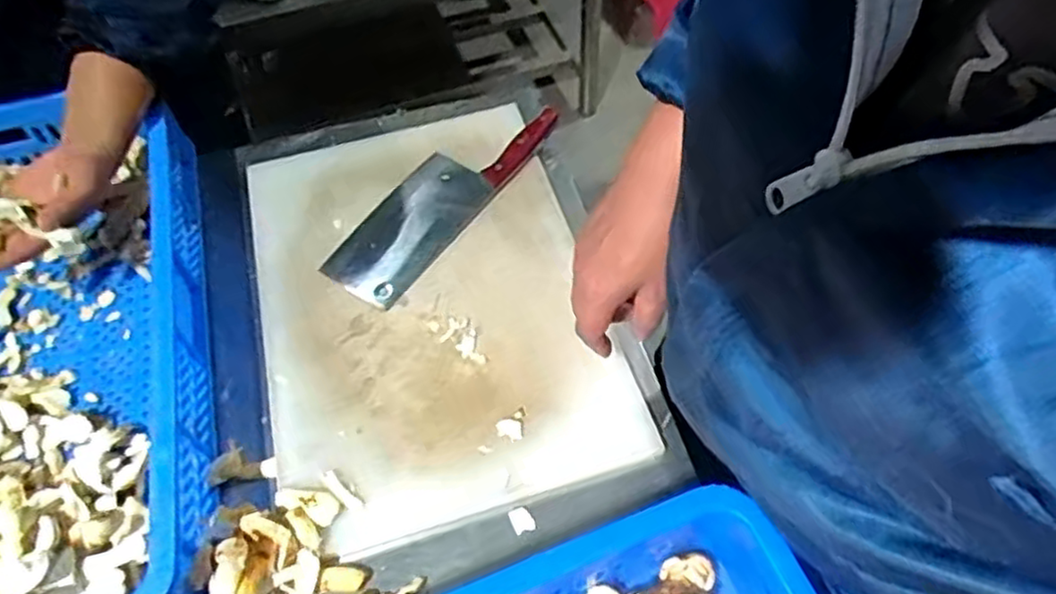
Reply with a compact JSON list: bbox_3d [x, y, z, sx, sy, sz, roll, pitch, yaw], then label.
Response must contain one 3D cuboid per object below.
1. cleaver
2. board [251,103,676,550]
[{"bbox_3d":[-0.096,-0.116,0.734,0.097,0.024,0.279,31,64,21],"label":"cleaver"},{"bbox_3d":[-0.104,-0.015,0.679,0.307,0.015,0.444,-16,58,-7],"label":"board"}]

